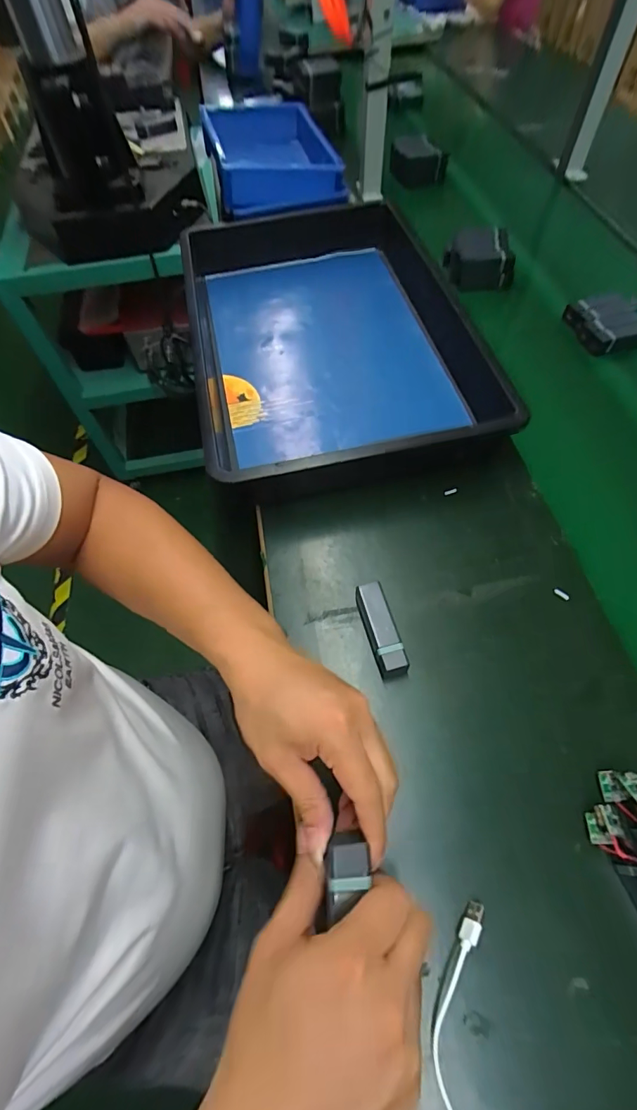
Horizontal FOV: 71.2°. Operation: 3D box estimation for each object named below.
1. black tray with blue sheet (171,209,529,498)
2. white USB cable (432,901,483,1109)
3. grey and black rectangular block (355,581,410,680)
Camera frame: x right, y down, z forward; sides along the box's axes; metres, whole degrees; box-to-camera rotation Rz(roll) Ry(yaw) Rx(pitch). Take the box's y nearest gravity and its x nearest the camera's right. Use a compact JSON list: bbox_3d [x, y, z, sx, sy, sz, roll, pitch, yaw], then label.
[{"bbox_3d":[0.003,-0.330,0.641,0.349,0.084,0.574,-12,60,-5],"label":"black tray with blue sheet"},{"bbox_3d":[0.097,0.323,0.301,0.036,0.016,0.144,5,60,5],"label":"white USB cable"},{"bbox_3d":[0.060,0.074,0.440,0.029,0.028,0.089,-15,60,-7],"label":"grey and black rectangular block"}]

